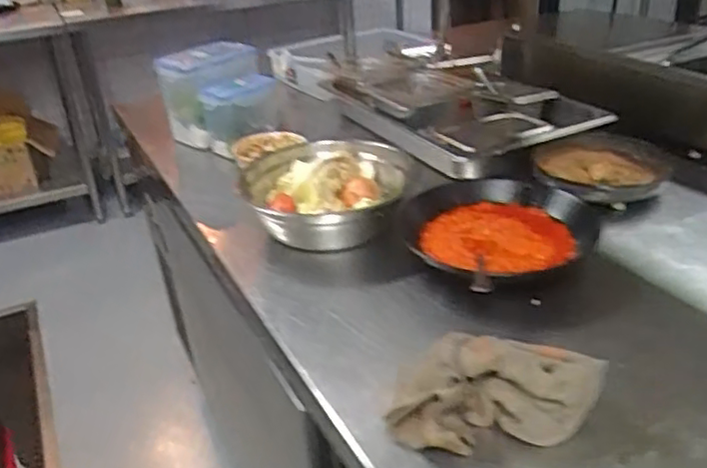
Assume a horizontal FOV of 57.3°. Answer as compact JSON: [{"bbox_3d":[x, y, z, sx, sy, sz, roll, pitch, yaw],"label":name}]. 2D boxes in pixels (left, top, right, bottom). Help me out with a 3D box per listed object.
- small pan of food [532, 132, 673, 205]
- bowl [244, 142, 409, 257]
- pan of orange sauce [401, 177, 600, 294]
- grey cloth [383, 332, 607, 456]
[{"bbox_3d":[0.371,-0.097,0.971,0.193,0.045,0.205,9,31,23],"label":"small pan of food"},{"bbox_3d":[-0.046,-0.058,0.938,0.245,0.074,0.255,2,29,10],"label":"bowl"},{"bbox_3d":[0.177,-0.007,0.824,0.242,0.055,0.261,-3,29,2],"label":"pan of orange sauce"},{"bbox_3d":[0.122,0.135,0.578,0.186,0.069,0.105,-8,29,-7],"label":"grey cloth"}]

